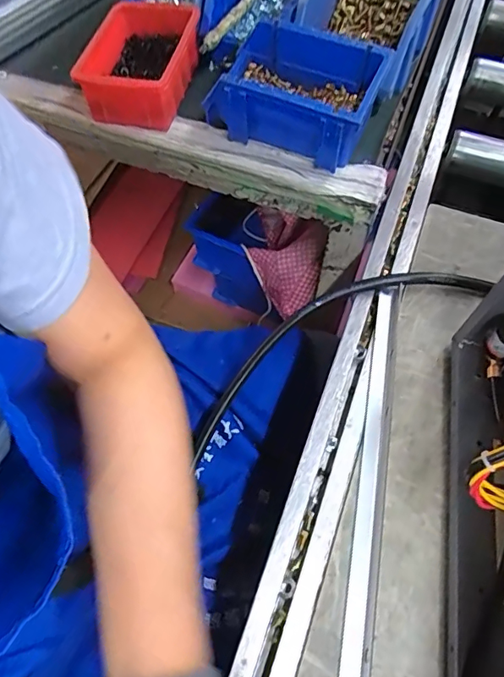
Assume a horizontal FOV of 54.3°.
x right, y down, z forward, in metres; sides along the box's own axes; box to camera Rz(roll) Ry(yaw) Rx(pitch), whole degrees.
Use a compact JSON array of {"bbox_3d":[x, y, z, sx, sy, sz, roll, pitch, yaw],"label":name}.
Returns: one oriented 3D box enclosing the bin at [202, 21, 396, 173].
[{"bbox_3d":[0.044,-0.246,0.496,0.158,0.076,0.111,23,64,12],"label":"bin"}]

